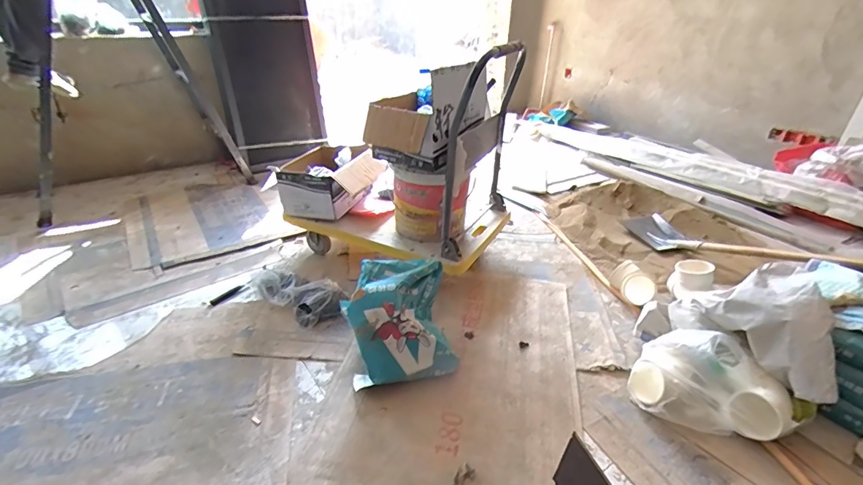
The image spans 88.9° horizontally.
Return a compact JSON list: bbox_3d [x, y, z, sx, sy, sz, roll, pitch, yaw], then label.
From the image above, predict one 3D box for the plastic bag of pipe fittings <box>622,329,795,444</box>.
[{"bbox_3d":[0.753,0.384,1.198,0.368,0.180,0.203,14,33,23],"label":"plastic bag of pipe fittings"}]

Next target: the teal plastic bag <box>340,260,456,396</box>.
[{"bbox_3d":[-0.099,0.237,1.327,0.305,0.287,0.263,-4,30,-11],"label":"teal plastic bag"}]

